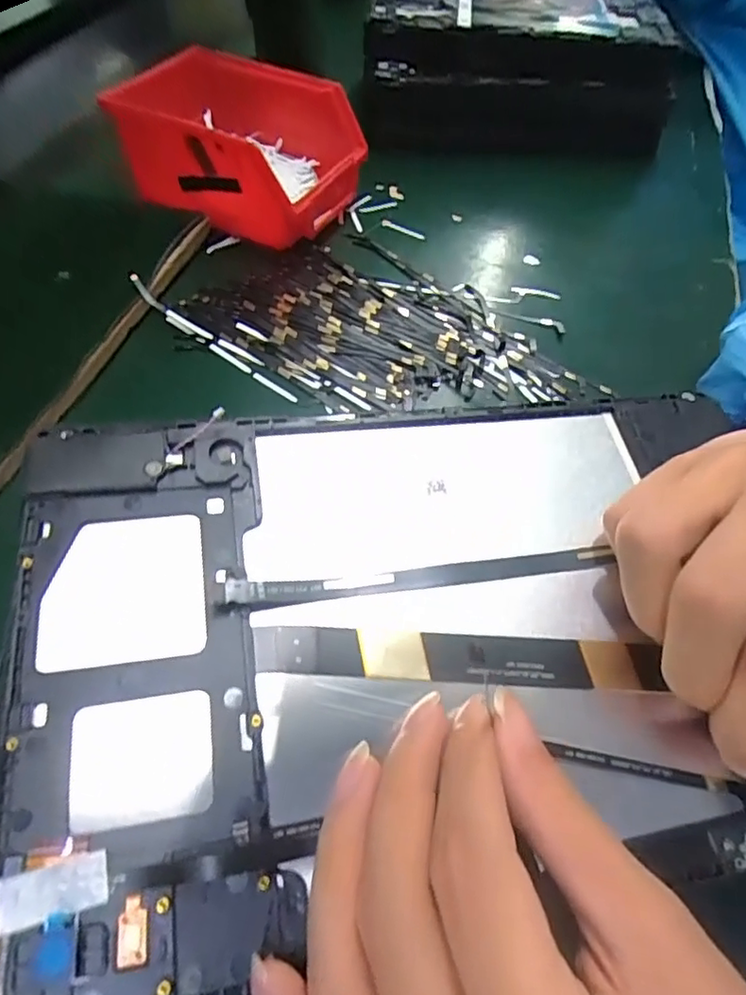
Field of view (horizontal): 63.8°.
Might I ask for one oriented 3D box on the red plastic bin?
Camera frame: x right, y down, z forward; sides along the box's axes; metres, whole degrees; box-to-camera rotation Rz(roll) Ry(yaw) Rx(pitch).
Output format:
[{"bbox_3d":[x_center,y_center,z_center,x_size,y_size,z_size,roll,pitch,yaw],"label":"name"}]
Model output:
[{"bbox_3d":[-0.085,-0.232,0.406,0.129,0.083,0.097,20,55,11],"label":"red plastic bin"}]

